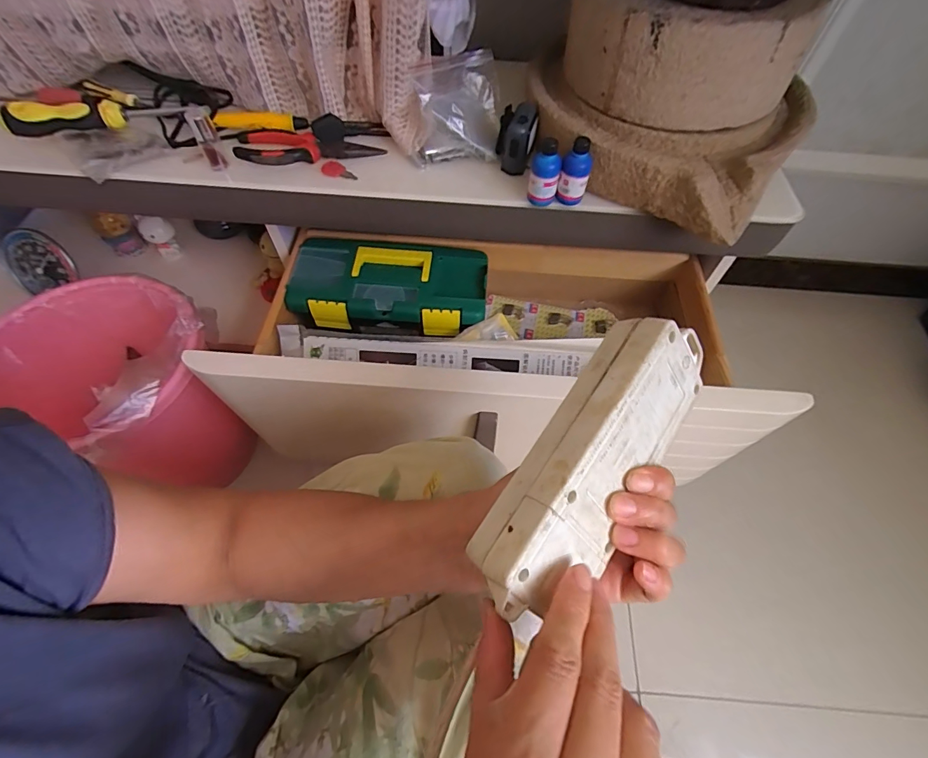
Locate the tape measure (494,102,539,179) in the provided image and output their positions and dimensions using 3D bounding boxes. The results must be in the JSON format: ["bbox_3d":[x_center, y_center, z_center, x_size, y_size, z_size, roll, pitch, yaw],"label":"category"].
[{"bbox_3d":[0.056,-0.255,0.452,0.041,0.053,0.046,7,59,3],"label":"tape measure"}]

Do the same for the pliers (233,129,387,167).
[{"bbox_3d":[-0.170,-0.261,0.474,0.151,0.022,0.054,-10,60,-8],"label":"pliers"}]

